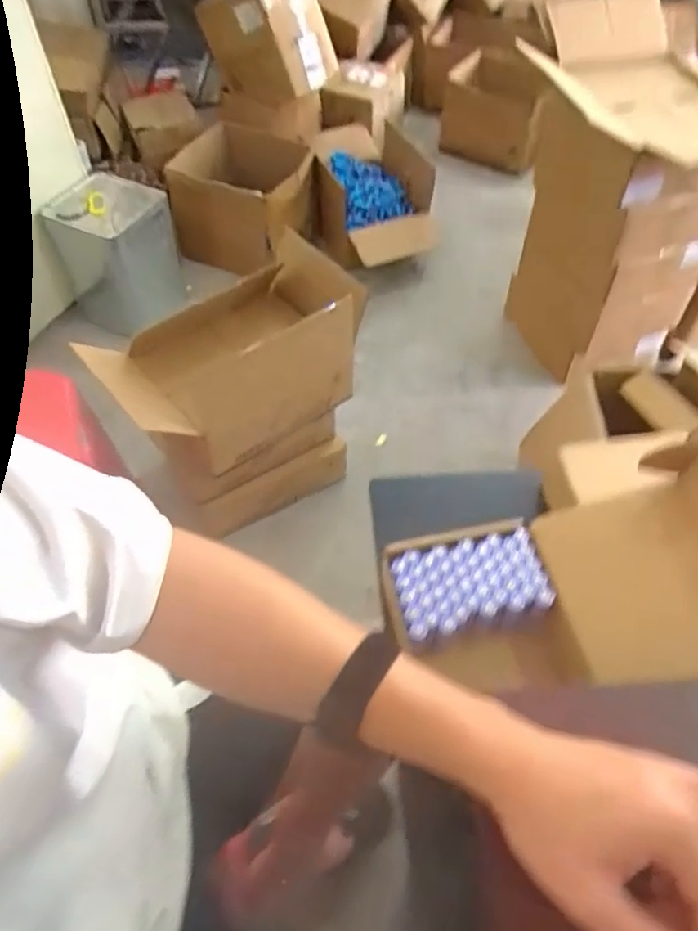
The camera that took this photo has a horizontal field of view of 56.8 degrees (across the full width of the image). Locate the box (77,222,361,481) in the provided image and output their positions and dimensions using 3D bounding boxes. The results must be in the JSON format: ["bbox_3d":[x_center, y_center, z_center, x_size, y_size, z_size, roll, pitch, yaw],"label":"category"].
[{"bbox_3d":[-0.218,-0.199,1.234,0.482,0.235,0.278,-28,58,-19],"label":"box"}]

